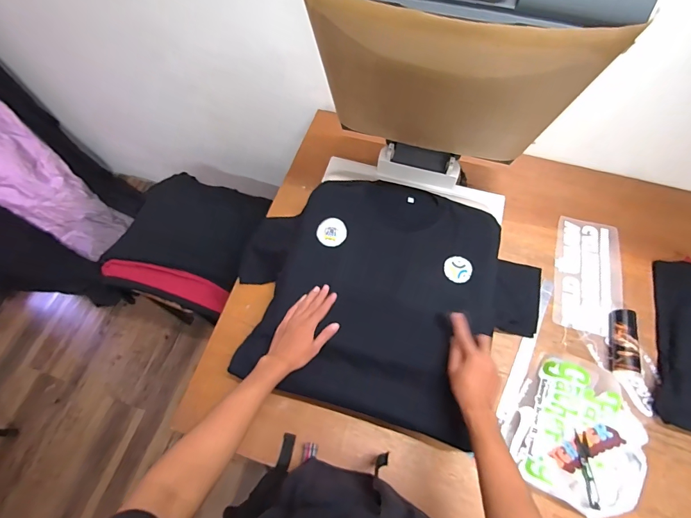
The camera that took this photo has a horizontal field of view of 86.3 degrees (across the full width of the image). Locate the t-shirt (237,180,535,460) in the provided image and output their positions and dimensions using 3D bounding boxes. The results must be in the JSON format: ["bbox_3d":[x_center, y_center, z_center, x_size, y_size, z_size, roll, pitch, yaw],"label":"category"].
[{"bbox_3d":[0.103,0.083,0.769,0.591,0.110,0.471,15,67,7],"label":"t-shirt"}]

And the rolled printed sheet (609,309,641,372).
[{"bbox_3d":[0.579,0.168,0.764,0.047,0.035,0.129,11,67,6],"label":"rolled printed sheet"}]

